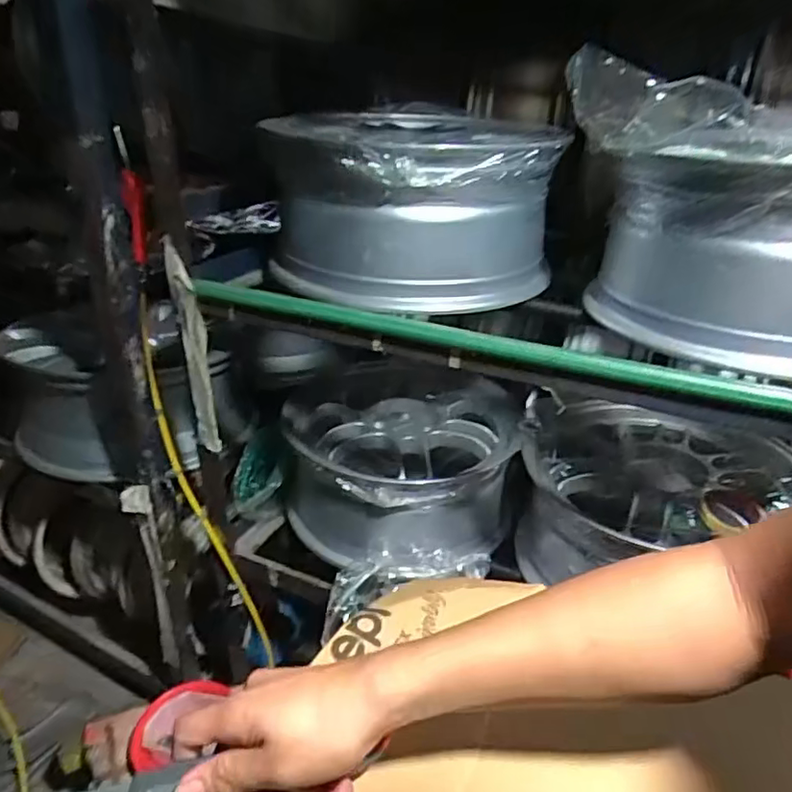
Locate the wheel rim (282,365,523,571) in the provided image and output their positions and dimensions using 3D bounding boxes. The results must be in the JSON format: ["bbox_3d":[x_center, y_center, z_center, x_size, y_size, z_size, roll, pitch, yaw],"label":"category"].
[{"bbox_3d":[0.003,0.131,1.162,0.411,0.185,0.376,2,28,-1],"label":"wheel rim"}]

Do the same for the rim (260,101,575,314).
[{"bbox_3d":[0.035,-0.300,0.915,0.388,0.215,0.407,7,28,7],"label":"rim"}]

